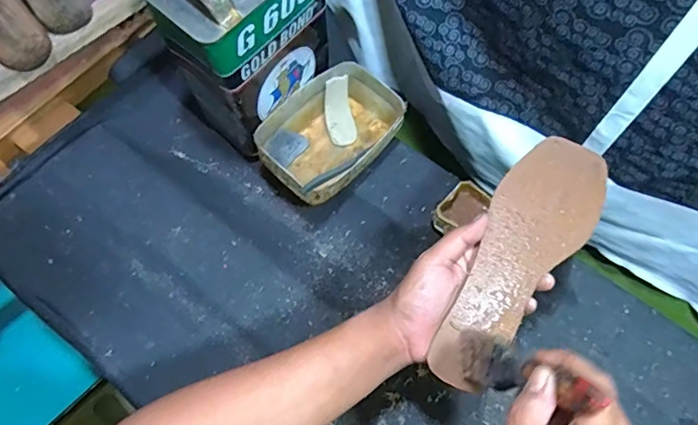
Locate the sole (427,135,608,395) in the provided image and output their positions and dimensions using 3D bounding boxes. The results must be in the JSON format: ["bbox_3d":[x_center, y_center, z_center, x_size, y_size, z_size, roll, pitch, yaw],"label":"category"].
[{"bbox_3d":[0.147,0.035,0.438,0.080,0.022,0.247,34,76,13],"label":"sole"}]

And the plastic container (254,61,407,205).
[{"bbox_3d":[-0.022,-0.099,0.654,0.124,0.070,0.185,40,70,15],"label":"plastic container"}]

